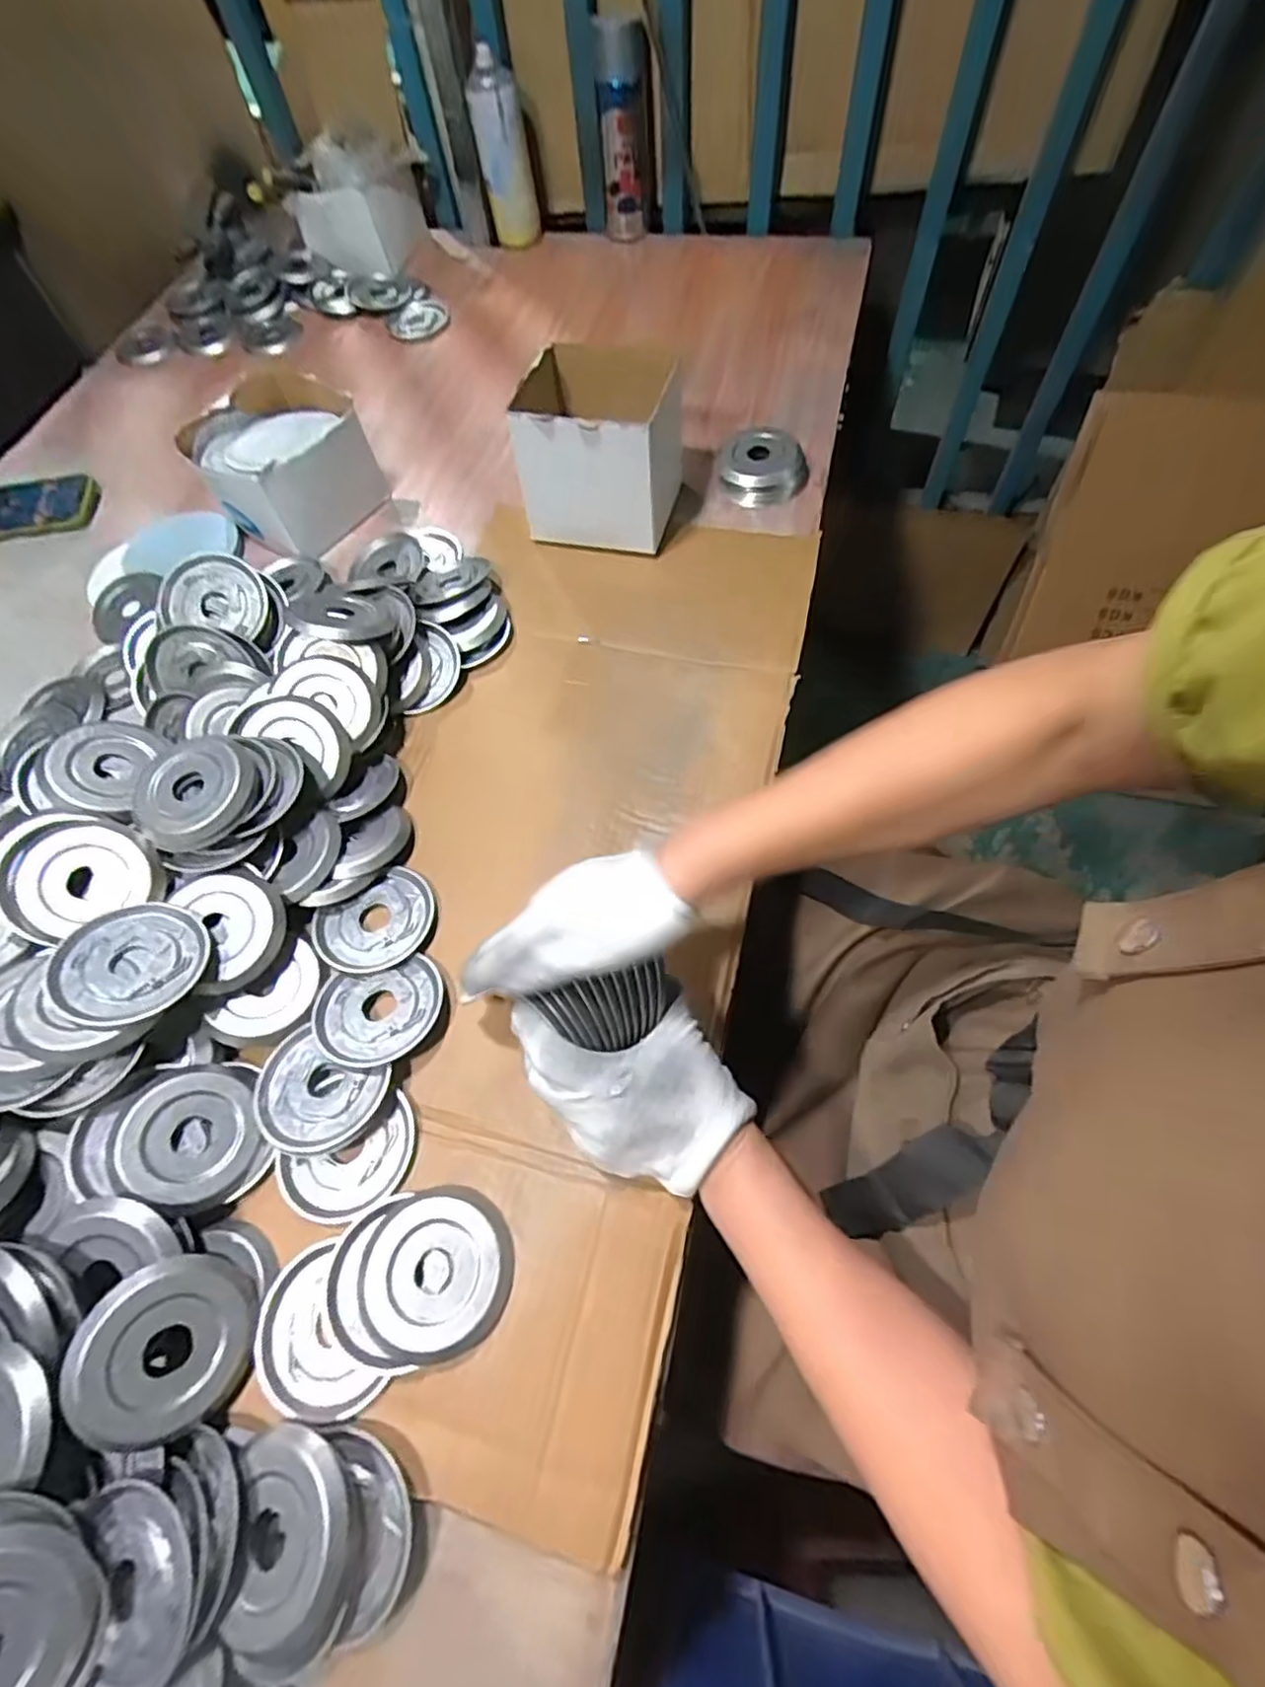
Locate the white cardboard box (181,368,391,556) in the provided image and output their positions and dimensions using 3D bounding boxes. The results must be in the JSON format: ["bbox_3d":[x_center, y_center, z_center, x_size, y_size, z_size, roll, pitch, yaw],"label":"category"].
[{"bbox_3d":[-0.365,-0.404,0.690,0.153,0.090,0.177,-40,68,-15],"label":"white cardboard box"}]

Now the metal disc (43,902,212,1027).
[{"bbox_3d":[-0.322,0.075,0.426,0.084,0.005,0.084,6,49,-7],"label":"metal disc"}]

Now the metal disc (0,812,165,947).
[{"bbox_3d":[-0.377,0.018,0.447,0.096,0.013,0.079,-25,92,-16],"label":"metal disc"}]

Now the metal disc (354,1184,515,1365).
[{"bbox_3d":[-0.115,0.248,0.388,0.085,0.017,0.082,-2,62,4],"label":"metal disc"}]

